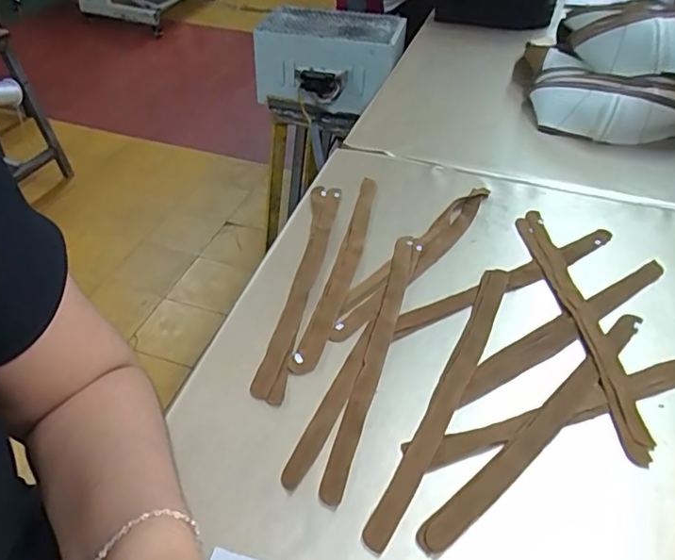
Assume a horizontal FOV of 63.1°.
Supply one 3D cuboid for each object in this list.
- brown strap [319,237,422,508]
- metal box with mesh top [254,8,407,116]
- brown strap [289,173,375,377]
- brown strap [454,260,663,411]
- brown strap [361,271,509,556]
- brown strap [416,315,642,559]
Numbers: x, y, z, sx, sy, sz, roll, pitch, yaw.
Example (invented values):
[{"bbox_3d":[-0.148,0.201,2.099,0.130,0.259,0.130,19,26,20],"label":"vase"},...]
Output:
[{"bbox_3d":[0.038,0.056,0.496,0.023,0.005,0.309,13,43,10],"label":"brown strap"},{"bbox_3d":[-0.018,-0.498,1.239,0.309,0.143,0.218,9,42,7],"label":"metal box with mesh top"},{"bbox_3d":[0.009,-0.022,0.583,0.028,0.005,0.310,11,43,9],"label":"brown strap"},{"bbox_3d":[0.227,0.044,0.530,0.305,0.006,0.030,-23,48,-26],"label":"brown strap"},{"bbox_3d":[0.098,0.087,0.468,0.025,0.005,0.312,20,45,18],"label":"brown strap"},{"bbox_3d":[0.175,0.110,0.450,0.315,0.004,0.024,-31,52,-32],"label":"brown strap"}]

